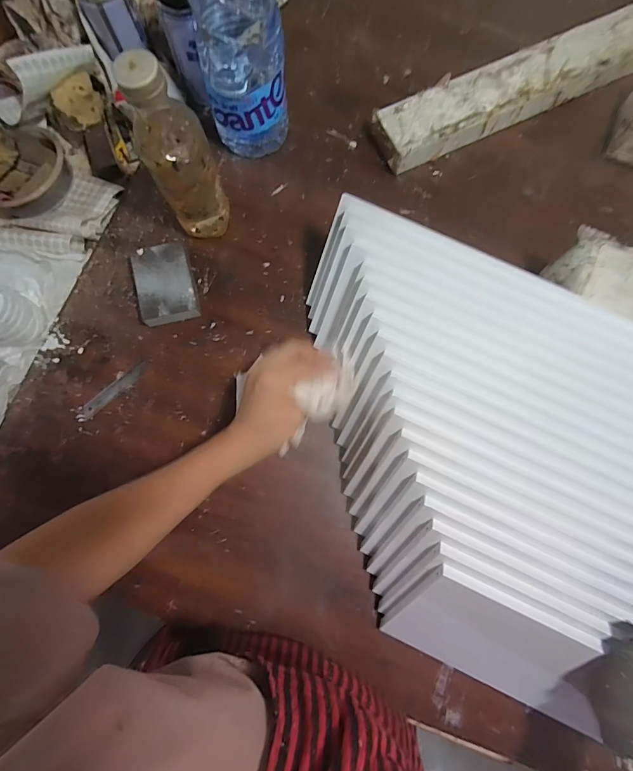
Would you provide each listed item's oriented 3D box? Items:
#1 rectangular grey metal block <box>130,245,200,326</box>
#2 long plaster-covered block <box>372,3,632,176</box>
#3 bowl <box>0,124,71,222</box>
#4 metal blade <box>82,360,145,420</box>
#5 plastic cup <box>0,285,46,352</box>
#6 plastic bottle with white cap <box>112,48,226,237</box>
[{"bbox_3d":[-0.195,-0.129,0.477,0.072,0.029,0.094,-15,79,-4],"label":"rectangular grey metal block"},{"bbox_3d":[0.392,-0.482,0.551,0.672,0.041,0.092,-26,80,-5],"label":"long plaster-covered block"},{"bbox_3d":[-0.407,-0.293,0.490,0.120,0.052,0.136,42,81,7],"label":"bowl"},{"bbox_3d":[-0.256,0.005,0.468,0.095,0.004,0.019,-42,82,-8],"label":"metal blade"},{"bbox_3d":[-0.385,-0.083,0.452,0.069,0.066,0.066,0,79,-1],"label":"plastic cup"},{"bbox_3d":[-0.145,-0.236,0.407,0.071,0.211,0.057,-22,80,-5],"label":"plastic bottle with white cap"}]

